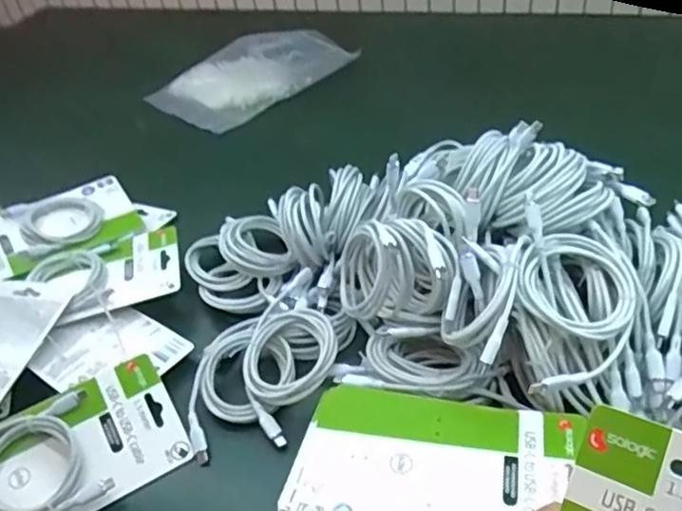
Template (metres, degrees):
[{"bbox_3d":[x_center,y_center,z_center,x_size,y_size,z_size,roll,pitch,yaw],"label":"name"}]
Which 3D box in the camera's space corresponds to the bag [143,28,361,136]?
[{"bbox_3d":[-0.138,-0.273,0.946,0.184,0.026,0.277,27,52,34],"label":"bag"}]

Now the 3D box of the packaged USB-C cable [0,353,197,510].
[{"bbox_3d":[-0.211,0.150,0.469,0.179,0.019,0.097,-24,60,-19],"label":"packaged USB-C cable"}]

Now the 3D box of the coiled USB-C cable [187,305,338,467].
[{"bbox_3d":[-0.062,0.091,0.505,0.122,0.035,0.120,-12,41,-3],"label":"coiled USB-C cable"}]

